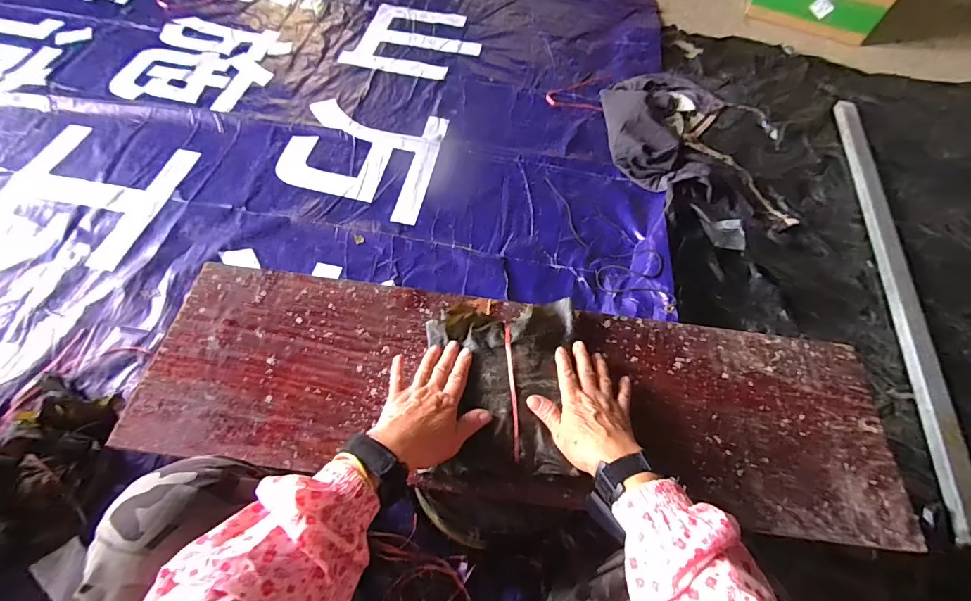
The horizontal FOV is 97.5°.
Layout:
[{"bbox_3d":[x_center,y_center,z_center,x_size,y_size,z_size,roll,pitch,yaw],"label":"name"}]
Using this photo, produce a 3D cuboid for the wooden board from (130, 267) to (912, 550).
[{"bbox_3d":[0.048,0.110,0.531,0.887,0.013,0.248,7,60,0],"label":"wooden board"}]

